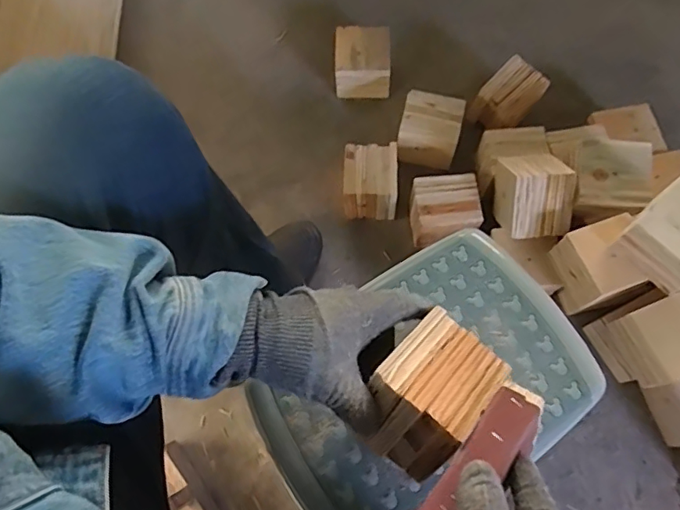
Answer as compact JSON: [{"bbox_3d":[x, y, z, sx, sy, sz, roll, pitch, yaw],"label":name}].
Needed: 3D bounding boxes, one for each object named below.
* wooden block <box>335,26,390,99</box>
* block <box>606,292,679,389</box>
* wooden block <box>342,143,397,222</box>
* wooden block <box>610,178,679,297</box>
[{"bbox_3d":[0.039,-0.339,0.959,0.098,0.090,0.106,-1,69,2],"label":"wooden block"},{"bbox_3d":[0.426,0.108,0.693,0.103,0.071,0.096,-21,71,-6],"label":"block"},{"bbox_3d":[0.049,-0.112,0.873,0.081,0.102,0.091,3,69,3],"label":"wooden block"},{"bbox_3d":[0.410,-0.021,0.660,0.095,0.085,0.100,-42,74,-12],"label":"wooden block"}]

